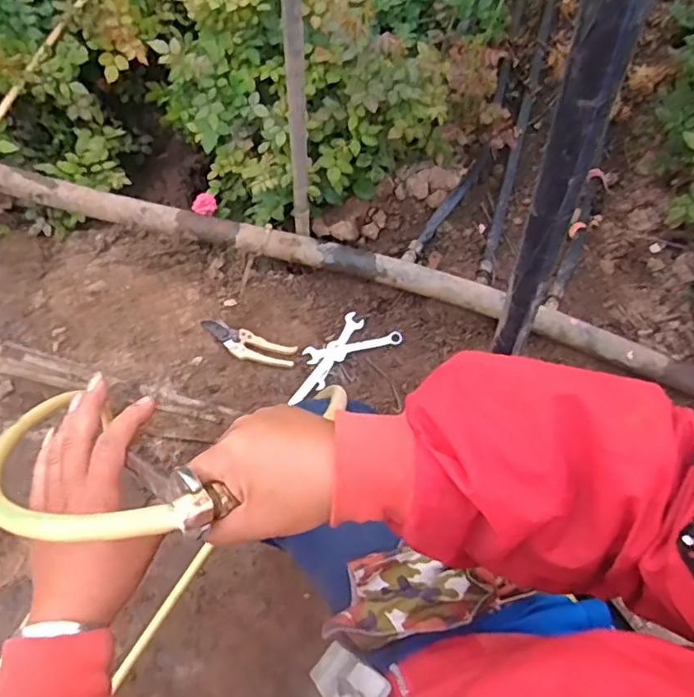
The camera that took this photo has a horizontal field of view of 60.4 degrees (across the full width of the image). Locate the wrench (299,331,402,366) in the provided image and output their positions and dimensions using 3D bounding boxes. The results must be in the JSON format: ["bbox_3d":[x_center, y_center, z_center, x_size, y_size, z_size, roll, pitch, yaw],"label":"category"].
[{"bbox_3d":[0.012,-0.002,1.070,0.179,0.008,0.035,-10,65,-9],"label":"wrench"}]

